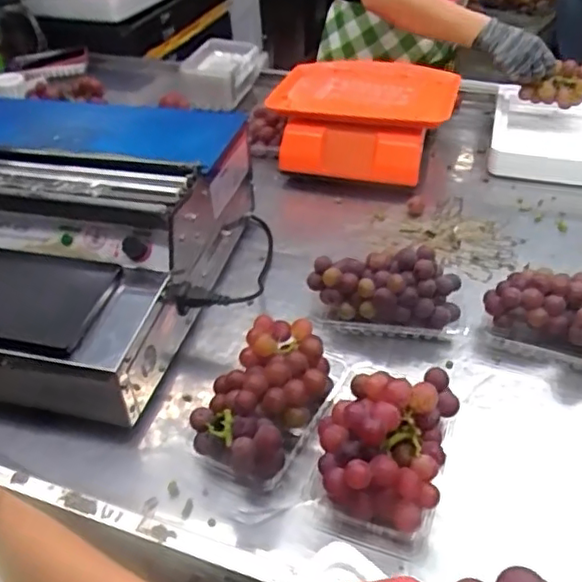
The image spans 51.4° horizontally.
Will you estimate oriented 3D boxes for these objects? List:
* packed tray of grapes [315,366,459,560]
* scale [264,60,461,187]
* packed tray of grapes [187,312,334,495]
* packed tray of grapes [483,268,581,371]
[{"bbox_3d":[0.089,0.135,0.572,0.114,0.093,0.164,12,41,17],"label":"packed tray of grapes"},{"bbox_3d":[0.136,-0.323,1.142,0.326,0.143,0.266,15,42,20],"label":"scale"},{"bbox_3d":[-0.022,0.107,0.632,0.105,0.067,0.186,17,43,23],"label":"packed tray of grapes"},{"bbox_3d":[0.325,0.036,0.696,0.196,0.084,0.090,17,43,22],"label":"packed tray of grapes"}]

